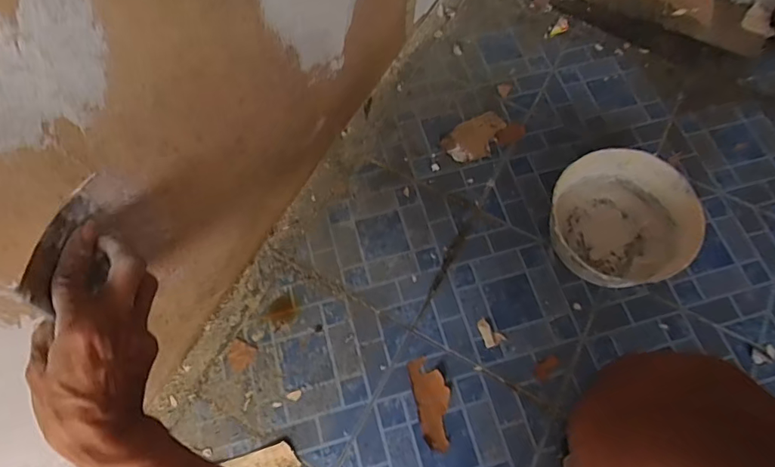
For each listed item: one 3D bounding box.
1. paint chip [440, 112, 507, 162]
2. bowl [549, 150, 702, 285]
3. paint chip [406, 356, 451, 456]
[{"bbox_3d":[0.138,-0.148,0.730,0.105,0.008,0.064,-28,70,-13],"label":"paint chip"},{"bbox_3d":[0.310,-0.018,0.631,0.176,0.076,0.167,1,67,-1],"label":"bowl"},{"bbox_3d":[0.057,0.207,0.581,0.042,0.004,0.108,-12,67,-6],"label":"paint chip"}]

